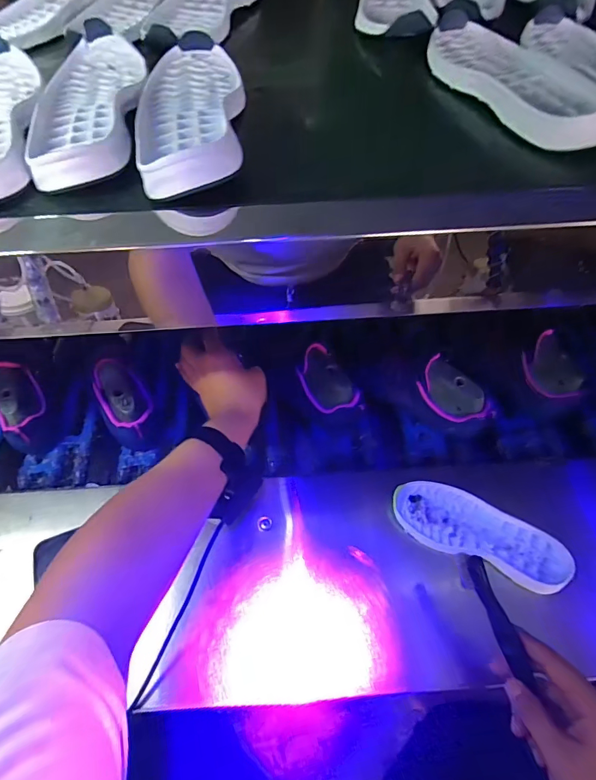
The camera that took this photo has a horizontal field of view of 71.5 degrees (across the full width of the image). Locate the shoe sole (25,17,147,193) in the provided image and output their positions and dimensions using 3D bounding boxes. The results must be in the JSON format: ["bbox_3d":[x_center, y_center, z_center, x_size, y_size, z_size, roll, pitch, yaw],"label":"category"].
[{"bbox_3d":[-0.197,-0.280,0.391,0.097,0.033,0.254,-13,64,-6],"label":"shoe sole"}]

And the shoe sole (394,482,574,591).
[{"bbox_3d":[0.212,0.166,0.487,0.197,0.024,0.074,23,66,11],"label":"shoe sole"}]

